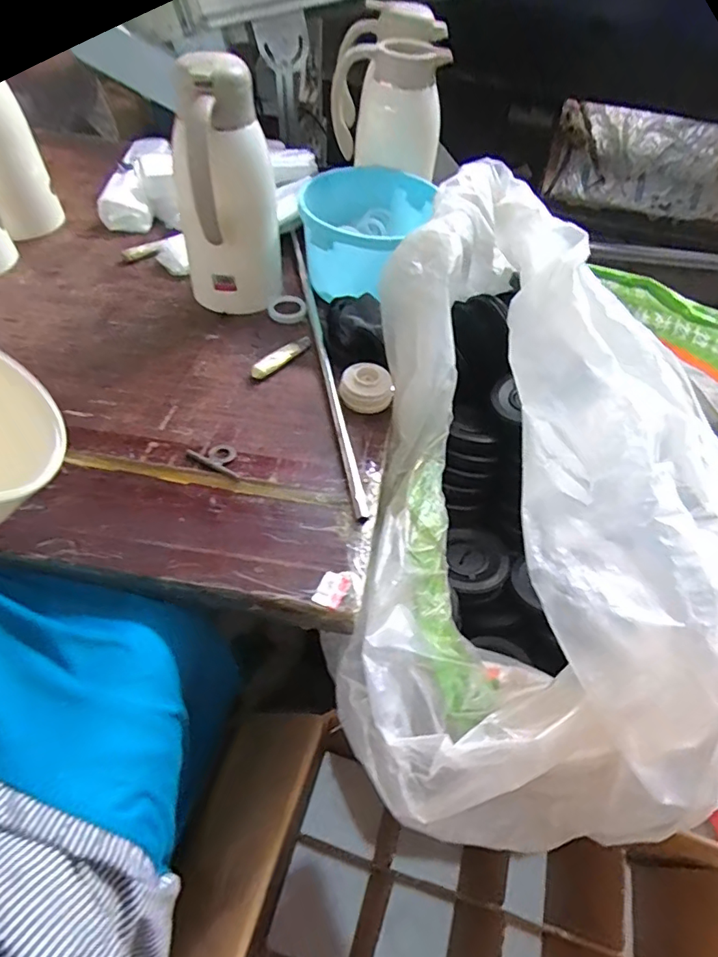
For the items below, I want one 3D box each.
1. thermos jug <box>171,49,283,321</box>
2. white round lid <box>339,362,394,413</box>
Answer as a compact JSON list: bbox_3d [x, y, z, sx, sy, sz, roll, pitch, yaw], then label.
[{"bbox_3d":[-0.154,-0.321,0.581,0.115,0.273,0.099,-6,54,-9],"label":"thermos jug"},{"bbox_3d":[0.010,-0.112,0.611,0.064,0.030,0.056,6,53,0],"label":"white round lid"}]

